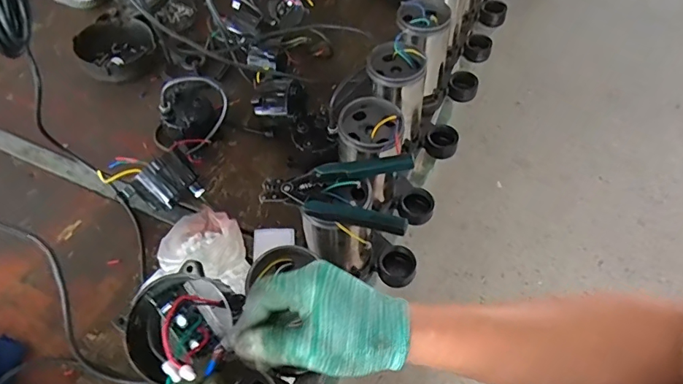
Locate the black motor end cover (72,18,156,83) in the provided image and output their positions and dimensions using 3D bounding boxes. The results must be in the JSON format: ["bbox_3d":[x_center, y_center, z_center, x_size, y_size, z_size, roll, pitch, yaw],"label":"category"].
[{"bbox_3d":[-0.435,-0.276,0.898,0.143,0.045,0.139,-34,66,-22],"label":"black motor end cover"}]

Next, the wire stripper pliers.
[{"bbox_3d":[0.001,-0.010,0.561,0.181,0.015,0.105,12,53,20],"label":"wire stripper pliers"}]

